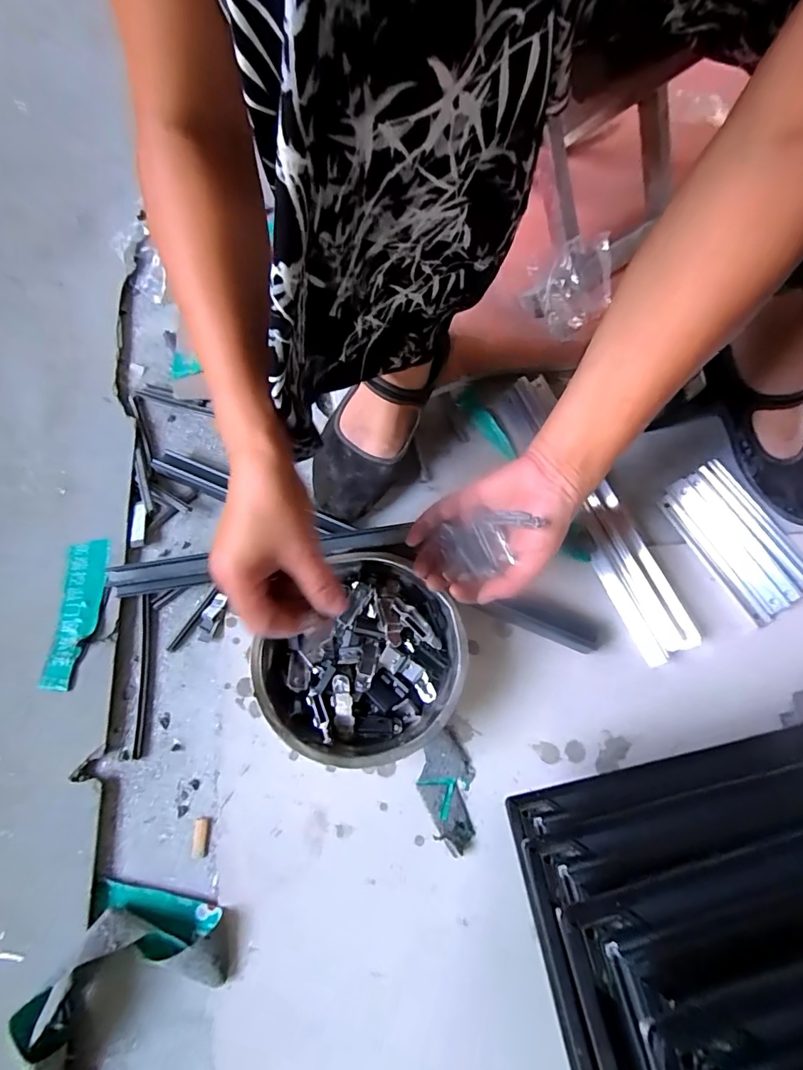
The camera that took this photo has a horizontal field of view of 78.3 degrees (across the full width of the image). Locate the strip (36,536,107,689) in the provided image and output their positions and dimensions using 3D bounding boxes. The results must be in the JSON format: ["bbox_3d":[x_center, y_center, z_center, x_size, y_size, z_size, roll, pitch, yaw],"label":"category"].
[{"bbox_3d":[-0.316,0.075,0.478,0.038,0.010,0.142,-1,70,-3],"label":"strip"}]

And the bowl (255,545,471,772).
[{"bbox_3d":[-0.031,0.118,0.452,0.161,0.059,0.173,1,70,-2],"label":"bowl"}]

